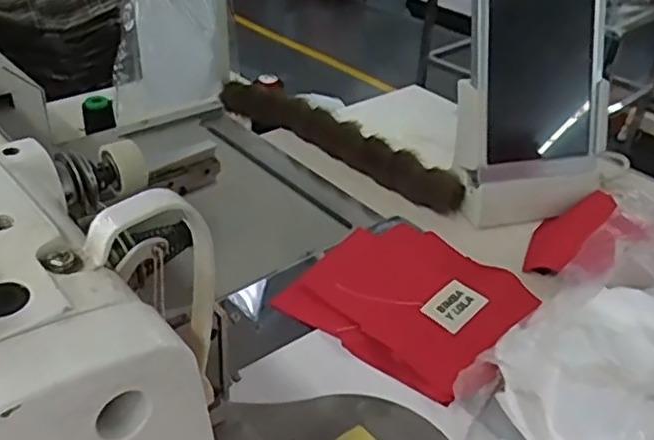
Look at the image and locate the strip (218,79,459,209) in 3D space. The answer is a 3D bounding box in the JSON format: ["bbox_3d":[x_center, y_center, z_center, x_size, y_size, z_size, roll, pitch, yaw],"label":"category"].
[{"bbox_3d":[-0.002,-0.107,0.782,0.042,0.032,0.381,-27,46,-38],"label":"strip"}]

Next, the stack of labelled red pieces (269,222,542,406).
[{"bbox_3d":[0.073,0.060,0.553,0.166,0.015,0.172,26,40,27],"label":"stack of labelled red pieces"}]

